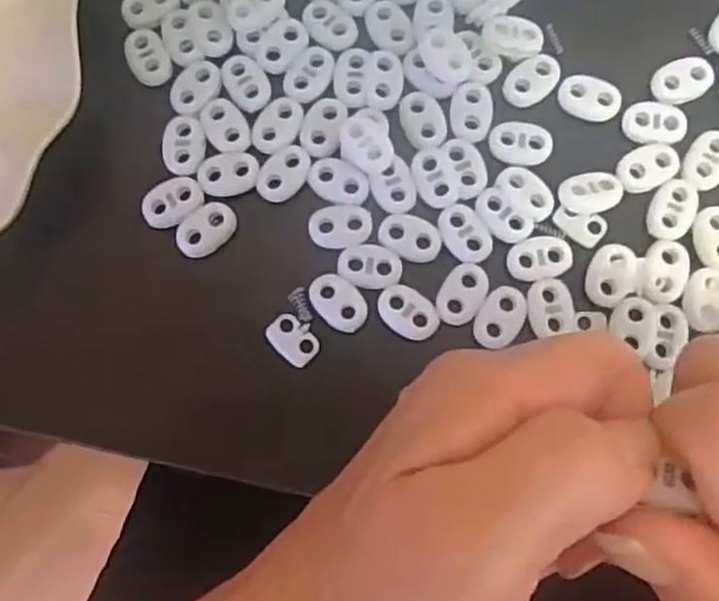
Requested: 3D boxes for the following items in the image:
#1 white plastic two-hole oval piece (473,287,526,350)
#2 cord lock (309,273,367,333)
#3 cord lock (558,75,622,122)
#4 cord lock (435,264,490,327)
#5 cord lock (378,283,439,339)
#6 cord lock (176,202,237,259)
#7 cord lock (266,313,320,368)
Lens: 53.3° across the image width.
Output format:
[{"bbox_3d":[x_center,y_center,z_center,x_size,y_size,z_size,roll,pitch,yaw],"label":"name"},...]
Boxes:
[{"bbox_3d":[0.049,0.005,0.248,0.015,0.004,0.022,26,82,5],"label":"white plastic two-hole oval piece"},{"bbox_3d":[-0.007,0.001,0.250,0.016,0.004,0.023,-43,83,-6],"label":"cord lock"},{"bbox_3d":[0.084,-0.074,0.263,0.022,0.005,0.014,21,82,4],"label":"cord lock"},{"bbox_3d":[0.036,-0.002,0.249,0.015,0.004,0.022,28,82,5],"label":"cord lock"},{"bbox_3d":[0.017,0.004,0.249,0.023,0.004,0.016,29,82,5],"label":"cord lock"},{"bbox_3d":[-0.055,-0.025,0.256,0.023,0.004,0.015,-44,83,-6],"label":"cord lock"},{"bbox_3d":[-0.023,0.014,0.251,0.014,0.004,0.019,-42,82,-6],"label":"cord lock"}]

